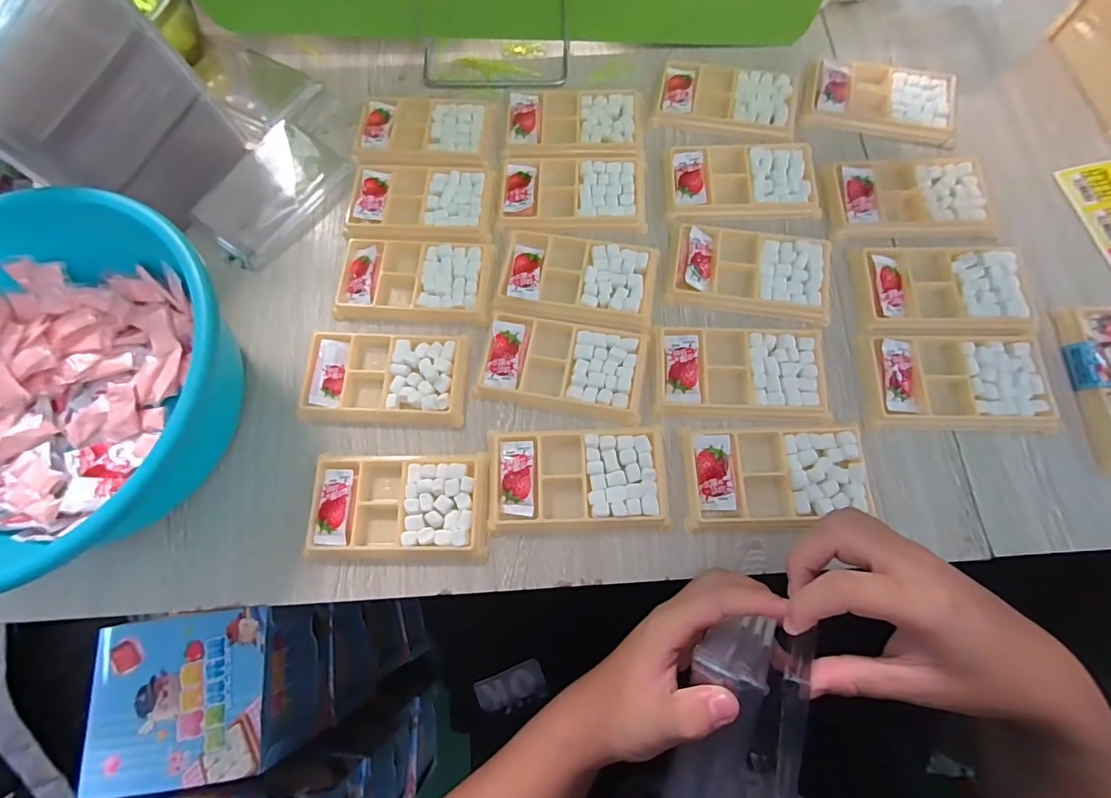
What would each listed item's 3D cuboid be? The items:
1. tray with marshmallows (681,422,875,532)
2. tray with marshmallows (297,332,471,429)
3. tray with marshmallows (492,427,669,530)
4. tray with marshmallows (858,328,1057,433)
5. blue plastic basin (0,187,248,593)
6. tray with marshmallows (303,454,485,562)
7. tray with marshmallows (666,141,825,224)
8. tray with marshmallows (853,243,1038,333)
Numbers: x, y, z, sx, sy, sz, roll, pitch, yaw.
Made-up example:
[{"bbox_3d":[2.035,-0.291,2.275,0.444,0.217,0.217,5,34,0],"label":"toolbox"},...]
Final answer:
[{"bbox_3d":[0.167,0.059,0.369,0.132,0.016,0.074,-1,73,2],"label":"tray with marshmallows"},{"bbox_3d":[-0.141,-0.018,0.409,0.133,0.013,0.078,1,73,3],"label":"tray with marshmallows"},{"bbox_3d":[0.018,0.060,0.378,0.136,0.012,0.076,-2,73,2],"label":"tray with marshmallows"},{"bbox_3d":[0.317,-0.016,0.384,0.141,0.012,0.079,1,73,3],"label":"tray with marshmallows"},{"bbox_3d":[-0.368,-0.011,0.370,0.272,0.102,0.248,-1,73,3],"label":"blue plastic basin"},{"bbox_3d":[-0.121,0.082,0.378,0.133,0.017,0.078,0,73,3],"label":"tray with marshmallows"},{"bbox_3d":[0.172,-0.203,0.454,0.136,0.010,0.078,-2,73,2],"label":"tray with marshmallows"},{"bbox_3d":[0.326,-0.092,0.408,0.144,0.015,0.083,2,73,3],"label":"tray with marshmallows"}]

